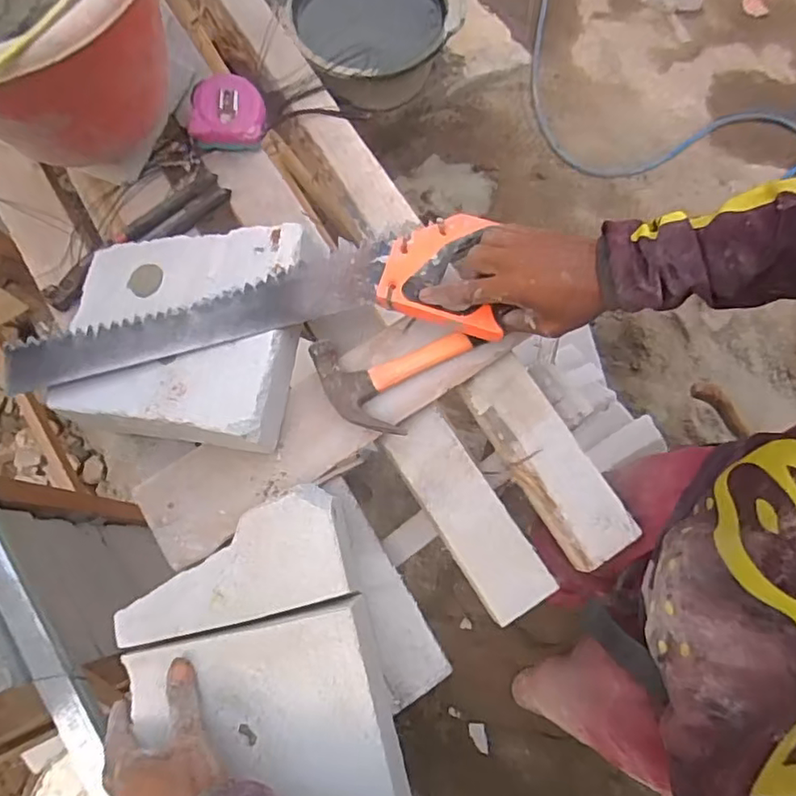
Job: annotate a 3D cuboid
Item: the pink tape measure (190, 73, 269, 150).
[{"bbox_3d":[-0.188,-0.319,0.658,0.079,0.038,0.072,-7,75,-2],"label":"pink tape measure"}]

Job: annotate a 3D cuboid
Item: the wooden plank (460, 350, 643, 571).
[{"bbox_3d":[0.147,0.060,0.586,0.071,0.029,0.211,-31,77,-8],"label":"wooden plank"}]

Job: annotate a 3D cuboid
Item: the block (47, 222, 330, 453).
[{"bbox_3d":[-0.197,-0.060,0.566,0.211,0.076,0.206,3,75,1],"label":"block"}]

